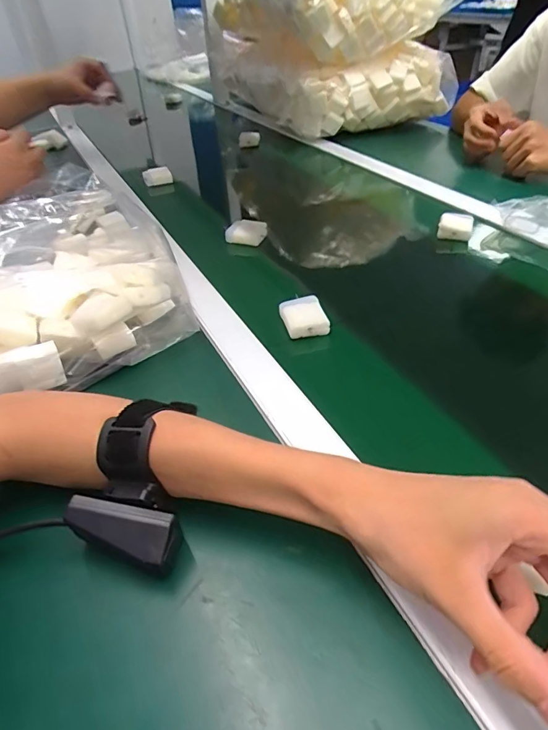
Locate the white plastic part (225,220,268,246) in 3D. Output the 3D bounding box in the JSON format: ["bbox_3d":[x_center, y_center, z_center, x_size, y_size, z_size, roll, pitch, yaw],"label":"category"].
[{"bbox_3d":[-0.039,-0.189,0.631,0.057,0.029,0.028,2,42,8],"label":"white plastic part"}]

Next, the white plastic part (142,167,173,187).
[{"bbox_3d":[-0.222,-0.358,0.847,0.059,0.032,0.017,-27,46,-24],"label":"white plastic part"}]

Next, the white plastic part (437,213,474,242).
[{"bbox_3d":[0.253,-0.193,0.616,0.043,0.021,0.051,13,44,20],"label":"white plastic part"}]

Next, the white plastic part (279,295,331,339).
[{"bbox_3d":[0.031,-0.051,0.469,0.044,0.018,0.048,-12,42,-9],"label":"white plastic part"}]

